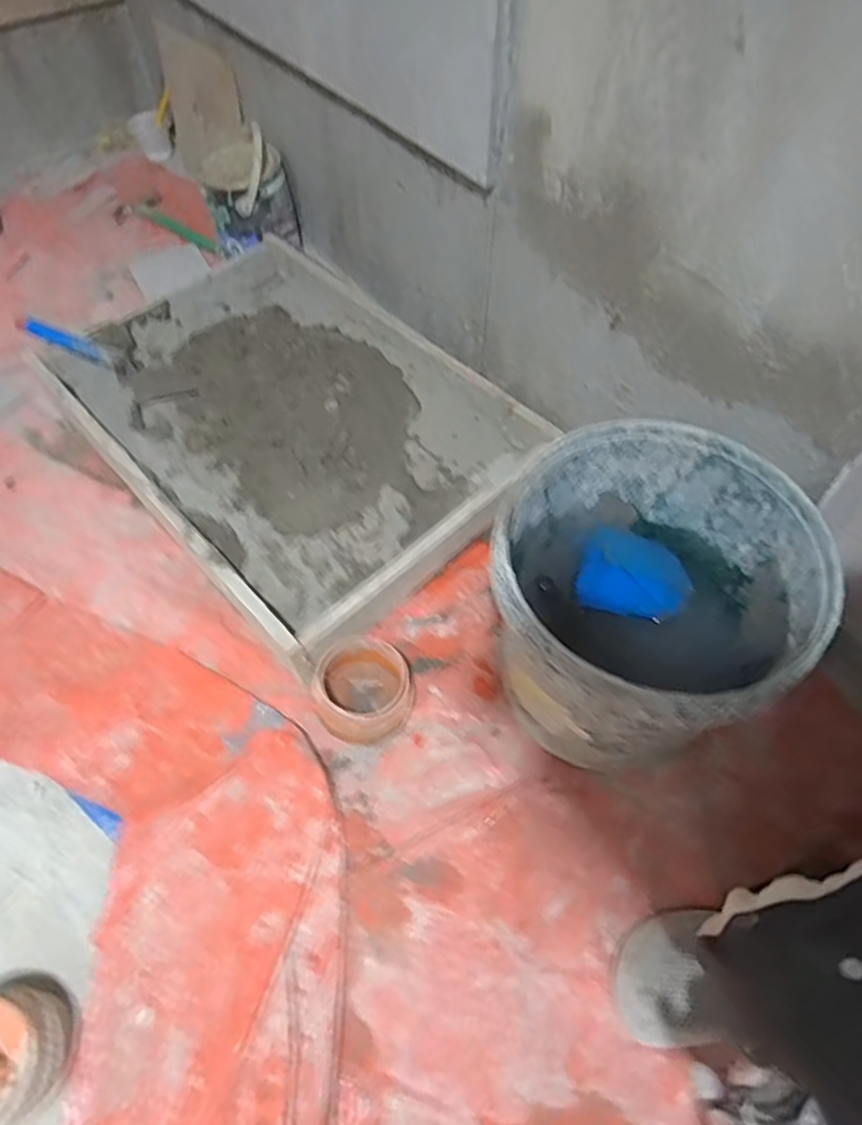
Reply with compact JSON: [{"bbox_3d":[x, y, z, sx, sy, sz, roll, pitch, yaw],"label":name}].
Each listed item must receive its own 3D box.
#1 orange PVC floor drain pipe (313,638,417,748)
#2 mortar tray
[{"bbox_3d":[-0.084,0.159,0.802,0.111,0.096,0.121,0,58,0],"label":"orange PVC floor drain pipe"},{"bbox_3d":[-0.237,-0.243,1.058,0.522,0.092,0.764,-37,65,-21],"label":"mortar tray"}]

